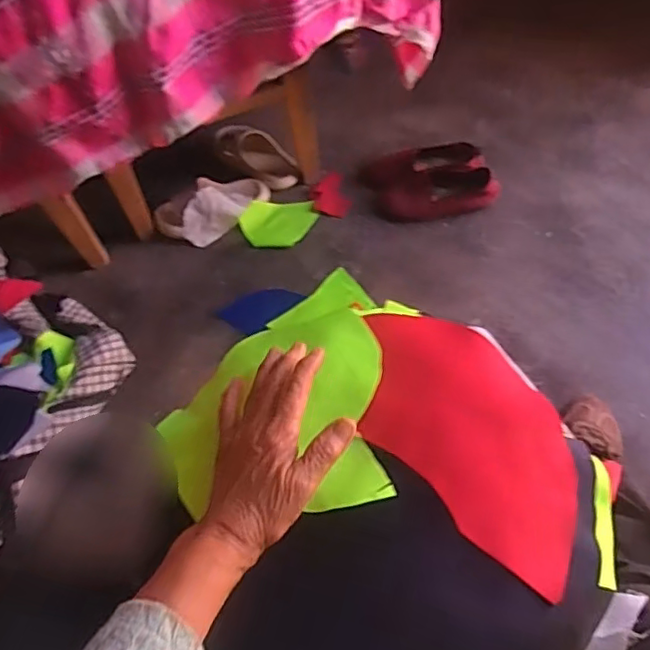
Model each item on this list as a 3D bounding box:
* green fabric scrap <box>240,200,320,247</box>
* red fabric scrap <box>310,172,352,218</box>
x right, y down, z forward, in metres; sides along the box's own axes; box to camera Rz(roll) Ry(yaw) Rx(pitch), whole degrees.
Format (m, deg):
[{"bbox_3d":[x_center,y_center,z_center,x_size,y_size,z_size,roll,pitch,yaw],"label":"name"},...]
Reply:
[{"bbox_3d":[-0.093,-0.209,1.214,0.149,0.014,0.110,-1,58,2],"label":"green fabric scrap"},{"bbox_3d":[0.010,-0.267,1.234,0.072,0.011,0.111,-13,59,-6],"label":"red fabric scrap"}]

